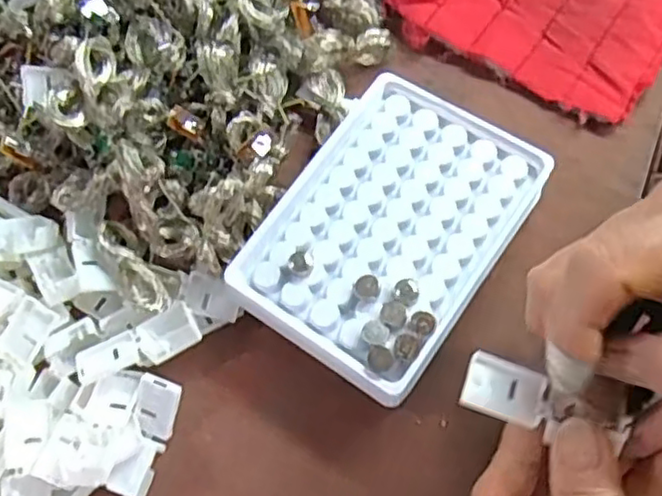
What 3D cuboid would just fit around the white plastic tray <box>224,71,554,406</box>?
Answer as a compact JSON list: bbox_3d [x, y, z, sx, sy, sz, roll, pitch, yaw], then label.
[{"bbox_3d":[0.025,-0.008,0.314,0.097,0.033,0.132,32,74,17],"label":"white plastic tray"}]

